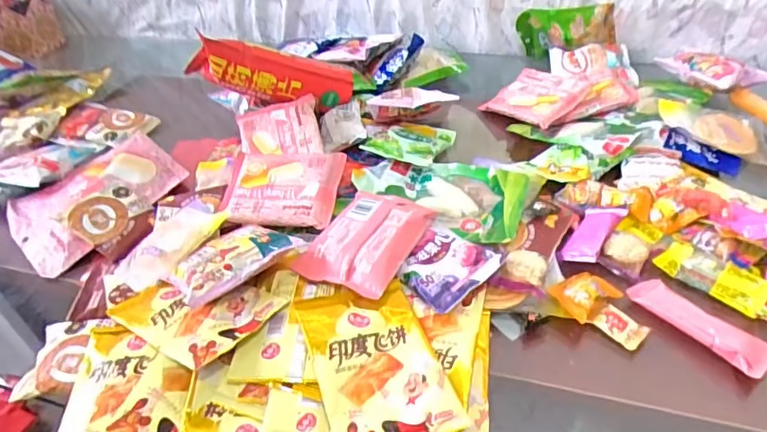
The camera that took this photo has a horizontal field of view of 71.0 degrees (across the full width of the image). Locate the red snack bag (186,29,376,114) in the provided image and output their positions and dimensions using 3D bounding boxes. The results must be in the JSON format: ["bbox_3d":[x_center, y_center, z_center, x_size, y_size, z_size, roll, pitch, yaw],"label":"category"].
[{"bbox_3d":[-0.131,-0.185,0.722,0.235,0.074,0.038,5,34,-26],"label":"red snack bag"}]

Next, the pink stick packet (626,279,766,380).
[{"bbox_3d":[0.283,0.093,0.482,0.035,0.015,0.120,-29,45,-26],"label":"pink stick packet"}]

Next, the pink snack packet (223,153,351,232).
[{"bbox_3d":[-0.120,-0.033,0.621,0.134,0.014,0.102,3,59,11],"label":"pink snack packet"}]

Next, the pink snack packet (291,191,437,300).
[{"bbox_3d":[-0.013,0.024,0.546,0.095,0.034,0.130,18,45,27],"label":"pink snack packet"}]

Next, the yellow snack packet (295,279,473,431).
[{"bbox_3d":[-0.007,0.117,0.455,0.100,0.028,0.154,-16,40,-11],"label":"yellow snack packet"}]

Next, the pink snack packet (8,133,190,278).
[{"bbox_3d":[-0.356,-0.023,0.664,0.201,0.047,0.167,-40,48,-17],"label":"pink snack packet"}]

